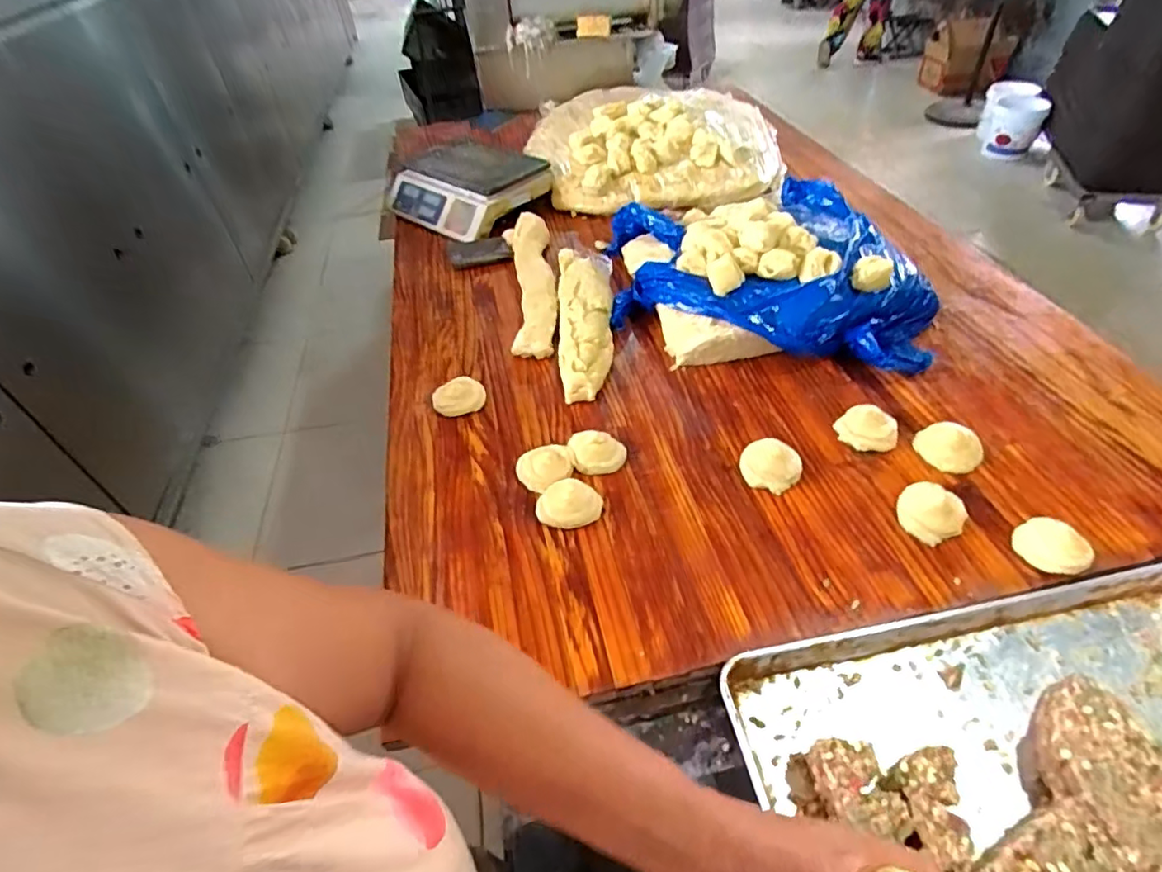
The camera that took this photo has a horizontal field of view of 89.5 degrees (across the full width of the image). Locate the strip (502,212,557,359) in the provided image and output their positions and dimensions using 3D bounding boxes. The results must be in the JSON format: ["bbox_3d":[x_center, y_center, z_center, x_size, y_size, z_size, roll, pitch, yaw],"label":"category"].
[{"bbox_3d":[-0.104,-0.322,1.191,0.101,0.059,0.467,-6,46,-1],"label":"strip"}]

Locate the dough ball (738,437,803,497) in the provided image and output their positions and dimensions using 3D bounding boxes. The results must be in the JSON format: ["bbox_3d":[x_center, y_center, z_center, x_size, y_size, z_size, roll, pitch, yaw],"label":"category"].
[{"bbox_3d":[0.269,0.041,0.828,0.079,0.038,0.073,-3,46,3],"label":"dough ball"}]

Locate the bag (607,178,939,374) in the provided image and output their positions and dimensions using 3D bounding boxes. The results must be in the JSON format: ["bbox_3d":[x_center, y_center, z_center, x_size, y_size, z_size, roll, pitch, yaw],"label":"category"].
[{"bbox_3d":[0.334,-0.312,1.112,0.557,0.094,0.604,-13,46,-8],"label":"bag"}]

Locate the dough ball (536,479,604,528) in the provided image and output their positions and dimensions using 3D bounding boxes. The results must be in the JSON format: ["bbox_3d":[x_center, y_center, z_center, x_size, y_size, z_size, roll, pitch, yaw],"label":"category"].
[{"bbox_3d":[-0.016,0.092,0.803,0.091,0.034,0.069,-3,46,2],"label":"dough ball"}]

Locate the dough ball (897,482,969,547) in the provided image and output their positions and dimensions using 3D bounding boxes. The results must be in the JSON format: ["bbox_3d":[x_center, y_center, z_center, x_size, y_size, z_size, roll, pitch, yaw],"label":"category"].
[{"bbox_3d":[0.453,0.099,0.759,0.077,0.030,0.083,-3,46,3],"label":"dough ball"}]

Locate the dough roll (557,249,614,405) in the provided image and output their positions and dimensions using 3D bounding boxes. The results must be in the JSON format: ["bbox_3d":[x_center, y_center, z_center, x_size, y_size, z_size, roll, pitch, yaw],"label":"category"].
[{"bbox_3d":[0.008,-0.242,1.109,0.102,0.049,0.469,-4,46,1],"label":"dough roll"}]

